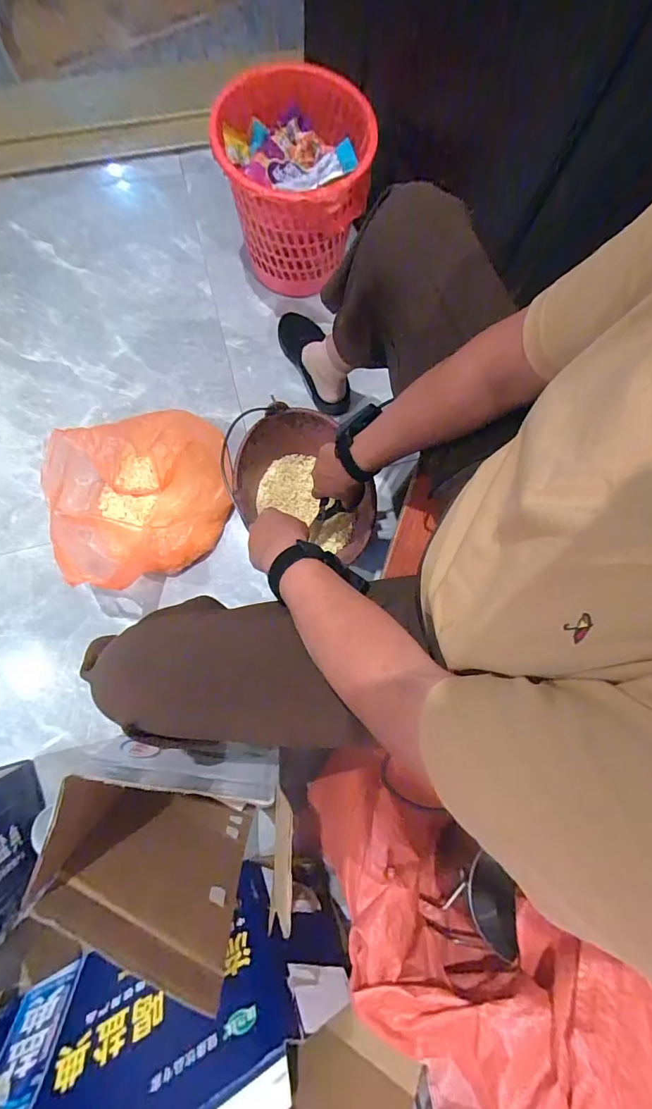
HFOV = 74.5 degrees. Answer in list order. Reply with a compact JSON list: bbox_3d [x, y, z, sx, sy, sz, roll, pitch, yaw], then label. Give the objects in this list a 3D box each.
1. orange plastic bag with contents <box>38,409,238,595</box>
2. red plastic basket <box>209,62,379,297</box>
[{"bbox_3d":[-0.318,-0.100,0.755,0.295,0.182,0.241,-32,82,-6],"label":"orange plastic bag with contents"},{"bbox_3d":[-0.053,-0.694,0.808,0.251,0.245,0.284,-5,80,-4],"label":"red plastic basket"}]

